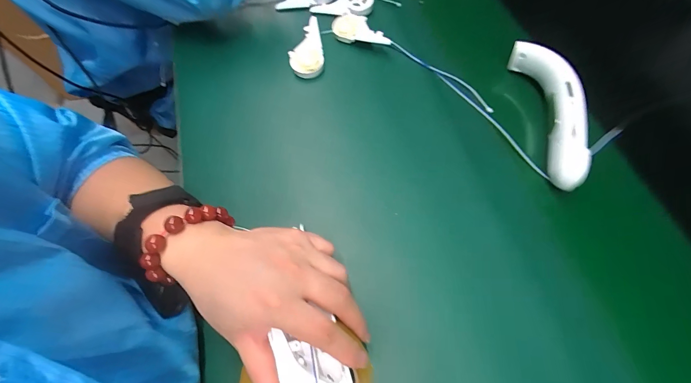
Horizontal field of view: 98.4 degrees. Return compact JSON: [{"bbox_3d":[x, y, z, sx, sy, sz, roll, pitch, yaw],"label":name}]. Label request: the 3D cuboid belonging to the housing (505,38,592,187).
[{"bbox_3d":[0.248,-0.101,0.353,0.047,0.038,0.193,1,68,0],"label":"housing"}]

